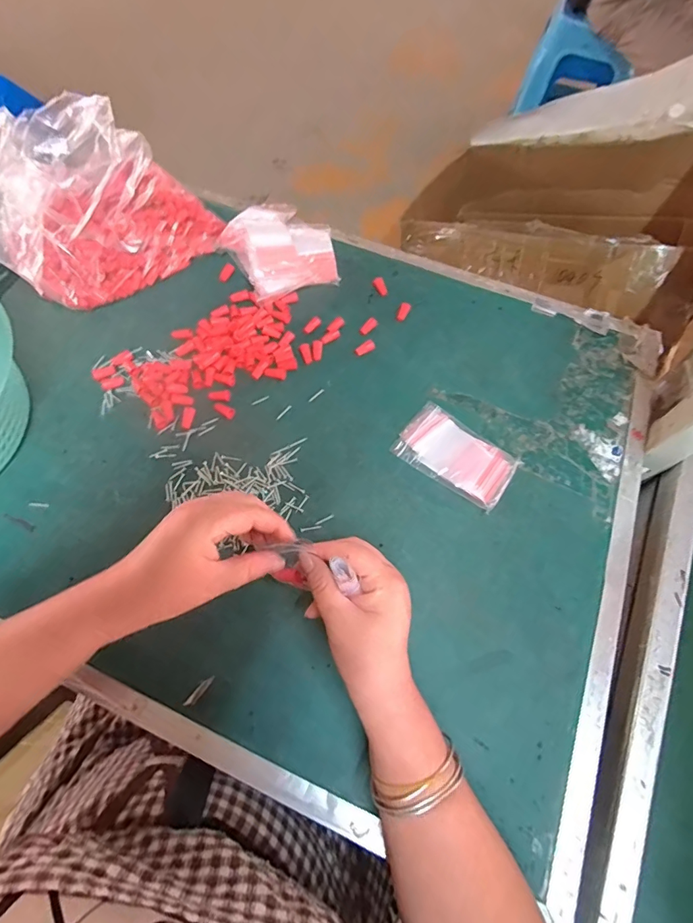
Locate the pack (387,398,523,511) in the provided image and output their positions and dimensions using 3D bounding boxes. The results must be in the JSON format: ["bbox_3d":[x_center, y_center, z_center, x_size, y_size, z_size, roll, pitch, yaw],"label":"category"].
[{"bbox_3d":[0.113,-0.006,0.453,0.115,0.017,0.070,35,70,15],"label":"pack"}]

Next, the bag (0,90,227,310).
[{"bbox_3d":[-0.324,-0.322,0.542,0.258,0.106,0.230,-36,71,-16],"label":"bag"}]

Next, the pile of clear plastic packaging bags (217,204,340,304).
[{"bbox_3d":[-0.086,-0.289,0.574,0.138,0.041,0.168,-25,68,-11],"label":"pile of clear plastic packaging bags"}]

